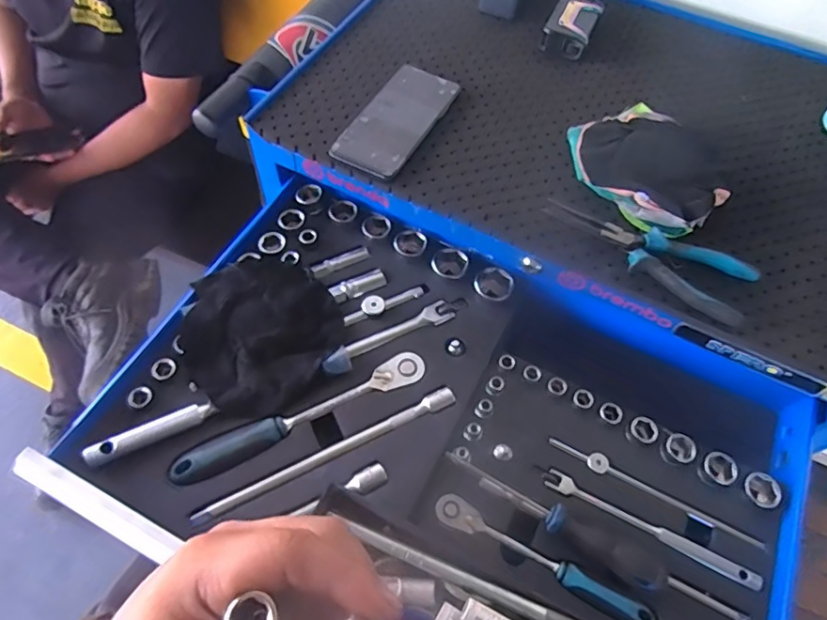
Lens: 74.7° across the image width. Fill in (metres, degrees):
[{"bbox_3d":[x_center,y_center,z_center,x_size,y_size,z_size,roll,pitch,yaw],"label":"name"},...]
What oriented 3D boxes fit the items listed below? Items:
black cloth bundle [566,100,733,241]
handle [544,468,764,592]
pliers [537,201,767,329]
[{"bbox_3d":[0.251,-0.151,0.553,0.153,0.031,0.149,1,62,-3],"label":"black cloth bundle"},{"bbox_3d":[0.203,0.188,0.466,0.184,0.012,0.016,27,64,11],"label":"handle"},{"bbox_3d":[0.215,-0.056,0.502,0.192,0.019,0.059,29,64,12],"label":"pliers"}]

